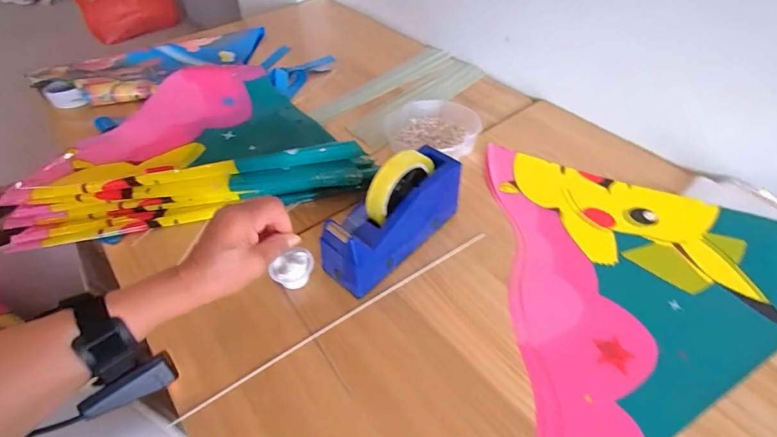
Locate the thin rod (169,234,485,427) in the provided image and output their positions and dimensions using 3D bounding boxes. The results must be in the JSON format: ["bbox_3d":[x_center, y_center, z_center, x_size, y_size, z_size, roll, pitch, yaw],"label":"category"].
[{"bbox_3d":[-0.041,0.110,0.475,0.414,0.009,0.008,-29,53,-22],"label":"thin rod"}]

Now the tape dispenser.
[{"bbox_3d":[0.009,-0.008,0.502,0.200,0.126,0.067,-36,57,-28],"label":"tape dispenser"}]

